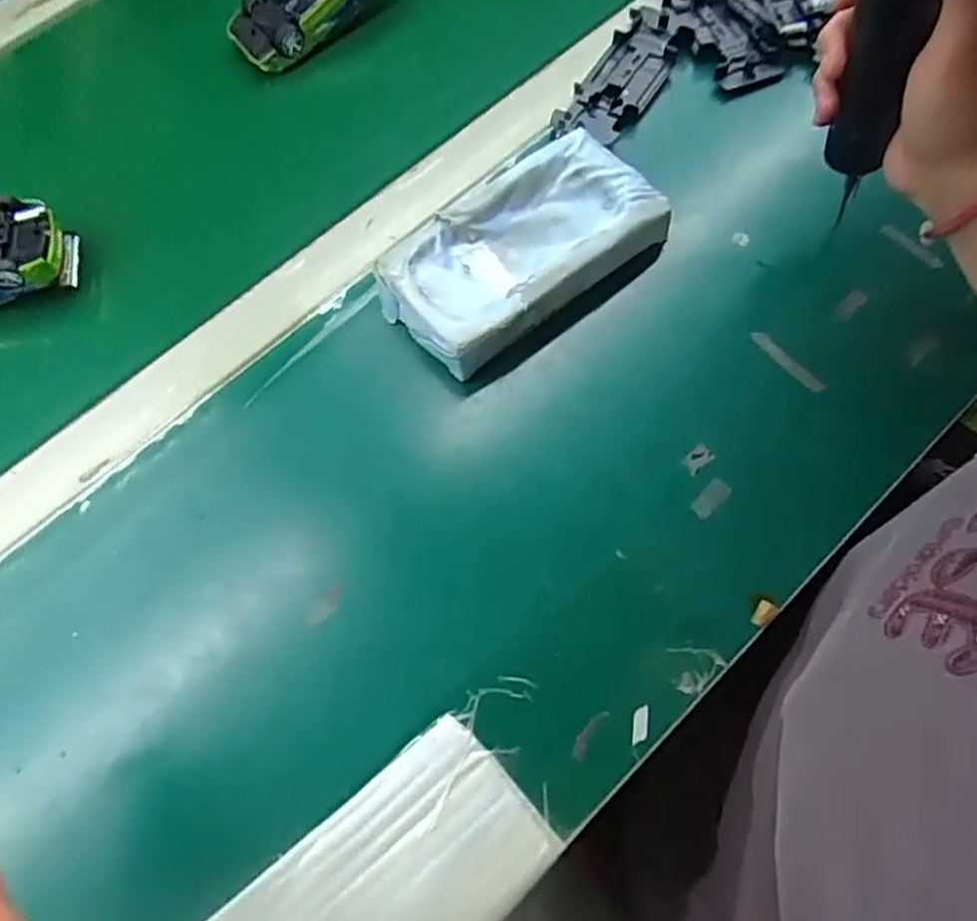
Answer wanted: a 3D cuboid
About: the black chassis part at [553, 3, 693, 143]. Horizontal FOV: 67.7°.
[{"bbox_3d":[0.089,-0.252,0.479,0.045,0.014,0.113,32,73,14],"label":"black chassis part"}]

